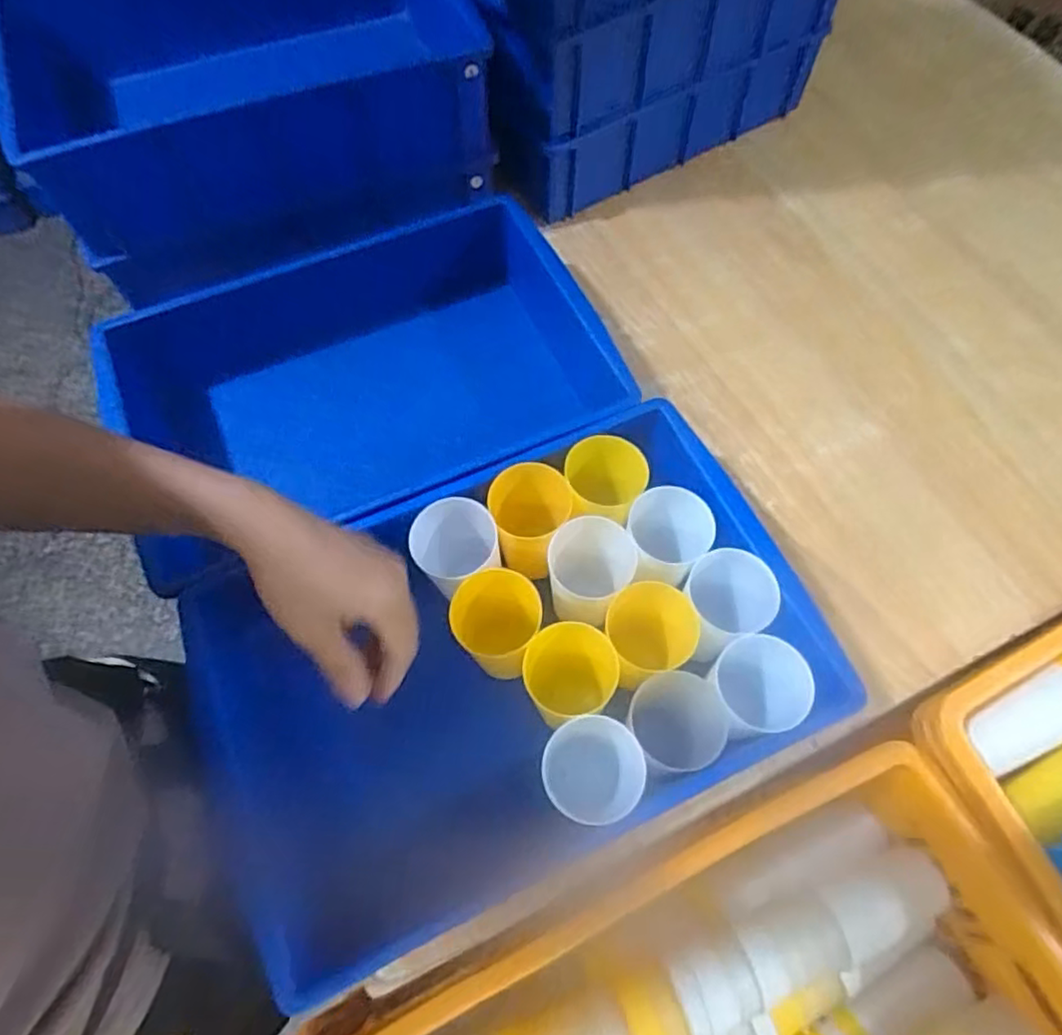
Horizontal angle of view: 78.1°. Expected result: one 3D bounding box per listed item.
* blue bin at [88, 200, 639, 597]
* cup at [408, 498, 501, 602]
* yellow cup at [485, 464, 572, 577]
[{"bbox_3d":[-0.133,-0.131,0.607,0.400,0.109,0.279,-22,67,-10],"label":"blue bin"},{"bbox_3d":[-0.058,0.036,0.508,0.064,0.085,0.064,0,65,0],"label":"cup"},{"bbox_3d":[-0.001,0.005,0.522,0.065,0.074,0.070,3,62,-5],"label":"yellow cup"}]

